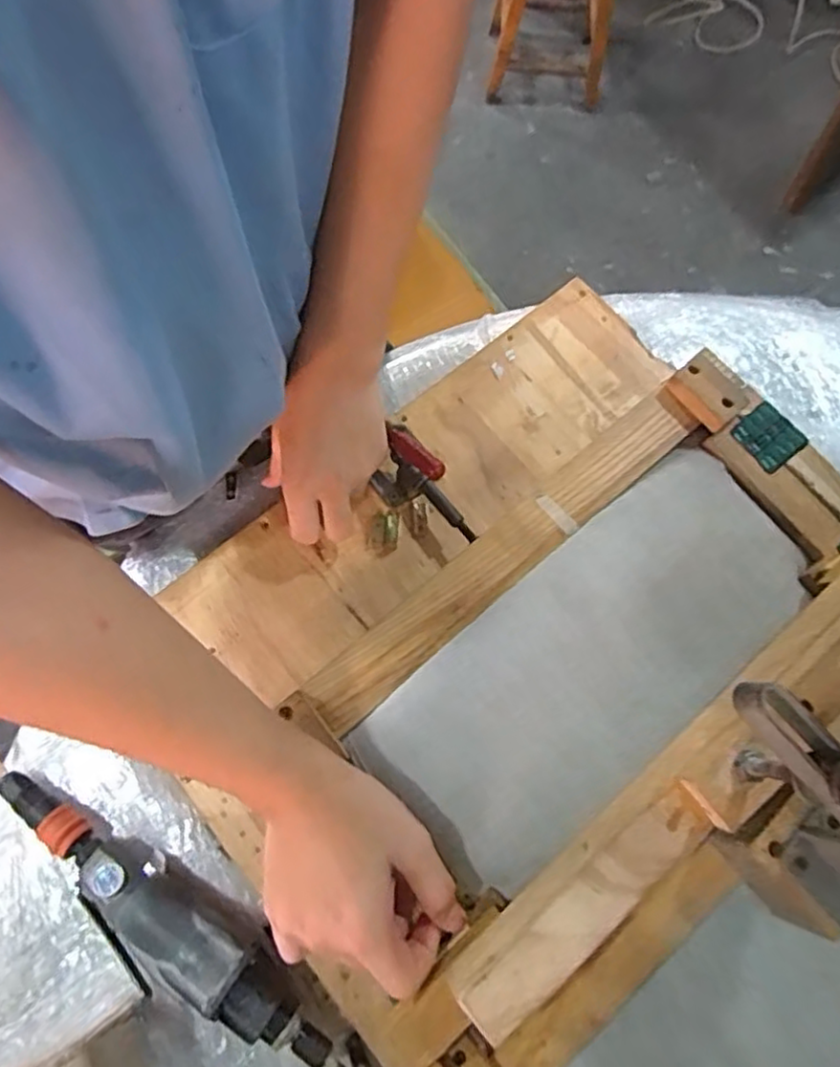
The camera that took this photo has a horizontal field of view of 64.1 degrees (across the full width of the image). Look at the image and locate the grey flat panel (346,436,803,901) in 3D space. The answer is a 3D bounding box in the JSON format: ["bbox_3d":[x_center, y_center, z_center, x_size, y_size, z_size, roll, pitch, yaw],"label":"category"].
[{"bbox_3d":[0.130,0.081,0.478,0.343,0.028,0.147,-39,77,-14],"label":"grey flat panel"}]

